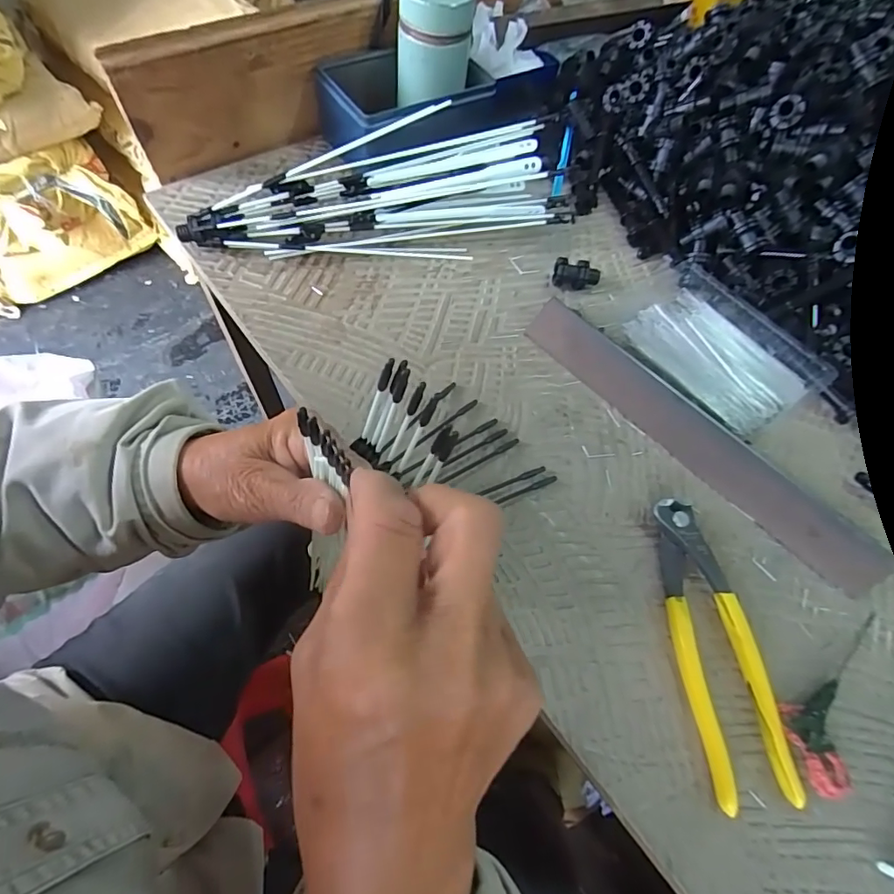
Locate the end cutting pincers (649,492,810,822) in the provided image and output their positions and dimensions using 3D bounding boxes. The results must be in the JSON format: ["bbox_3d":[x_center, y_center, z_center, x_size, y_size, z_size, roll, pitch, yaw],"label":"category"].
[{"bbox_3d":[0.155,0.111,0.294,0.044,0.010,0.162,-2,62,-6],"label":"end cutting pincers"}]

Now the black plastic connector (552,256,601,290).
[{"bbox_3d":[0.108,-0.144,0.420,0.038,0.021,0.015,8,61,-1],"label":"black plastic connector"}]

